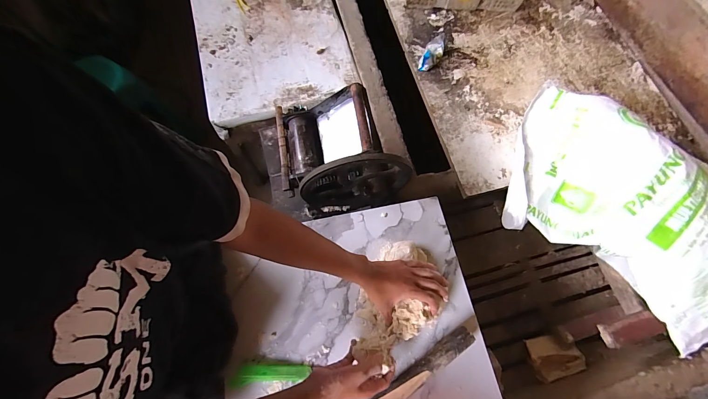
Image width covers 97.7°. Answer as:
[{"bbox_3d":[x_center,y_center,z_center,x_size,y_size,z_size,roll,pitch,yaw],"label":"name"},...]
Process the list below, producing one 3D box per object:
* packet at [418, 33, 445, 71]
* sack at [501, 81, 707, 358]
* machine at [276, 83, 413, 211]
[{"bbox_3d":[0.266,-0.496,1.042,0.055,0.029,0.130,32,89,14],"label":"packet"},{"bbox_3d":[0.713,0.014,0.795,0.684,0.190,0.423,37,74,16],"label":"sack"},{"bbox_3d":[-0.033,-0.123,0.732,0.283,0.249,0.228,-9,68,-1],"label":"machine"}]

